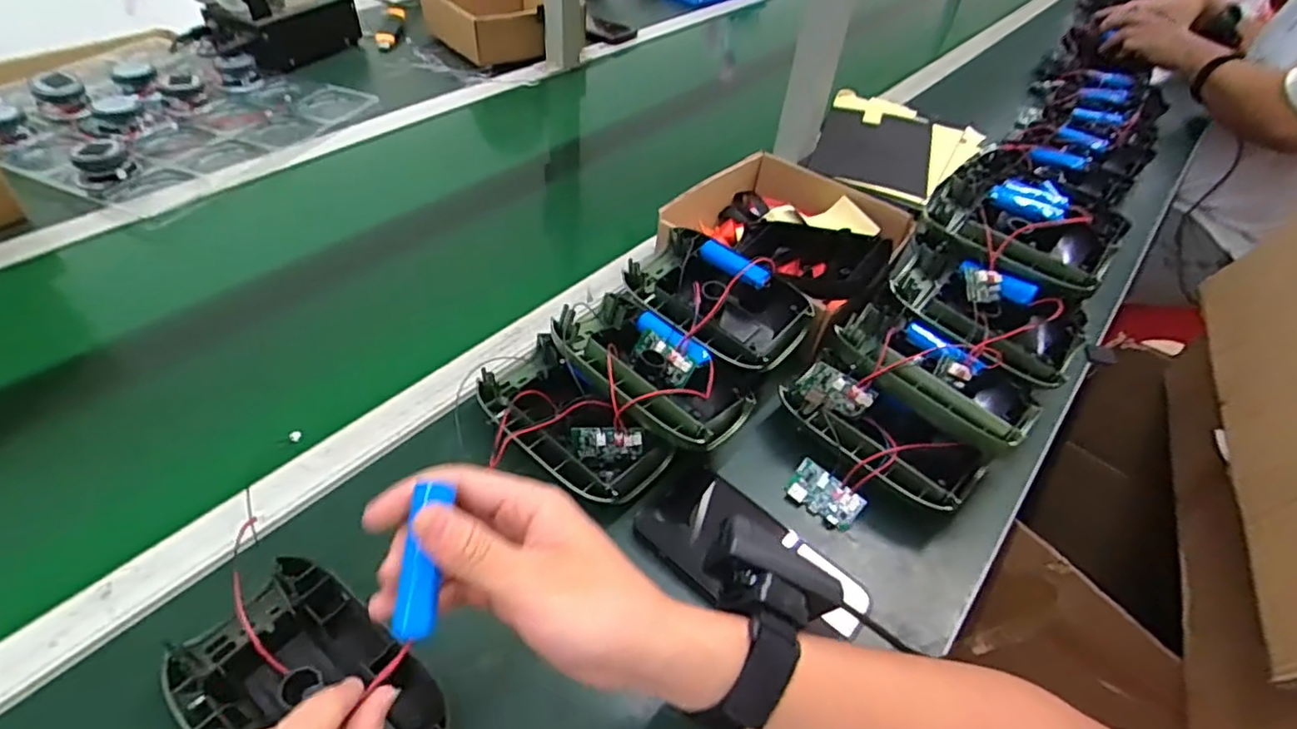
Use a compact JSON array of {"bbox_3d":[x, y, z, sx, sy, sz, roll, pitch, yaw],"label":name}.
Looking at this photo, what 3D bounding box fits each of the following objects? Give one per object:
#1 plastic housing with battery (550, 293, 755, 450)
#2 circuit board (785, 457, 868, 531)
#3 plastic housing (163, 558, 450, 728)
[{"bbox_3d":[0.001,0.000,0.507,0.160,0.045,0.102,33,51,24],"label":"plastic housing with battery"},{"bbox_3d":[0.134,0.102,0.498,0.056,0.007,0.035,37,95,28],"label":"circuit board"},{"bbox_3d":[-0.188,0.186,0.362,0.153,0.041,0.098,31,51,21],"label":"plastic housing"}]

